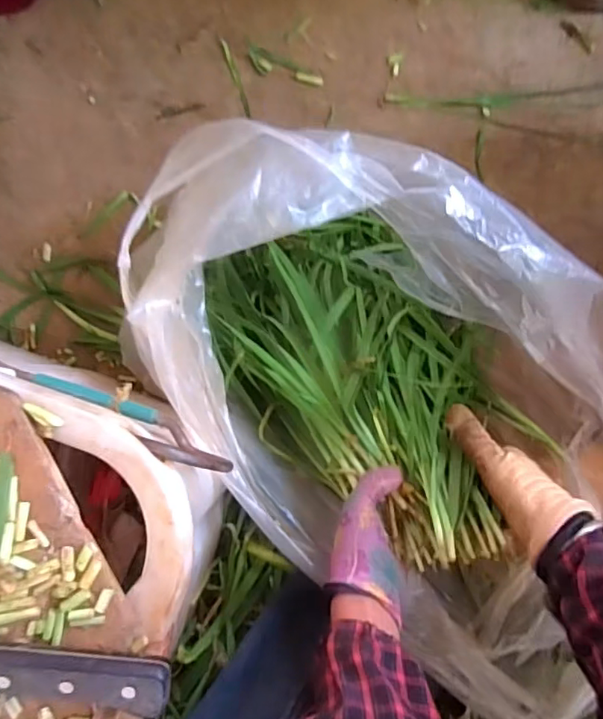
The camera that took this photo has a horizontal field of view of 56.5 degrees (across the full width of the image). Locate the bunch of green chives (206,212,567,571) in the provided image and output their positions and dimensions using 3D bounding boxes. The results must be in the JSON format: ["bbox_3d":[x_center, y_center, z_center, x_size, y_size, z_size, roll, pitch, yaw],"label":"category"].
[{"bbox_3d":[0.054,-0.008,0.577,0.251,0.110,0.449,-29,61,-5],"label":"bunch of green chives"}]

